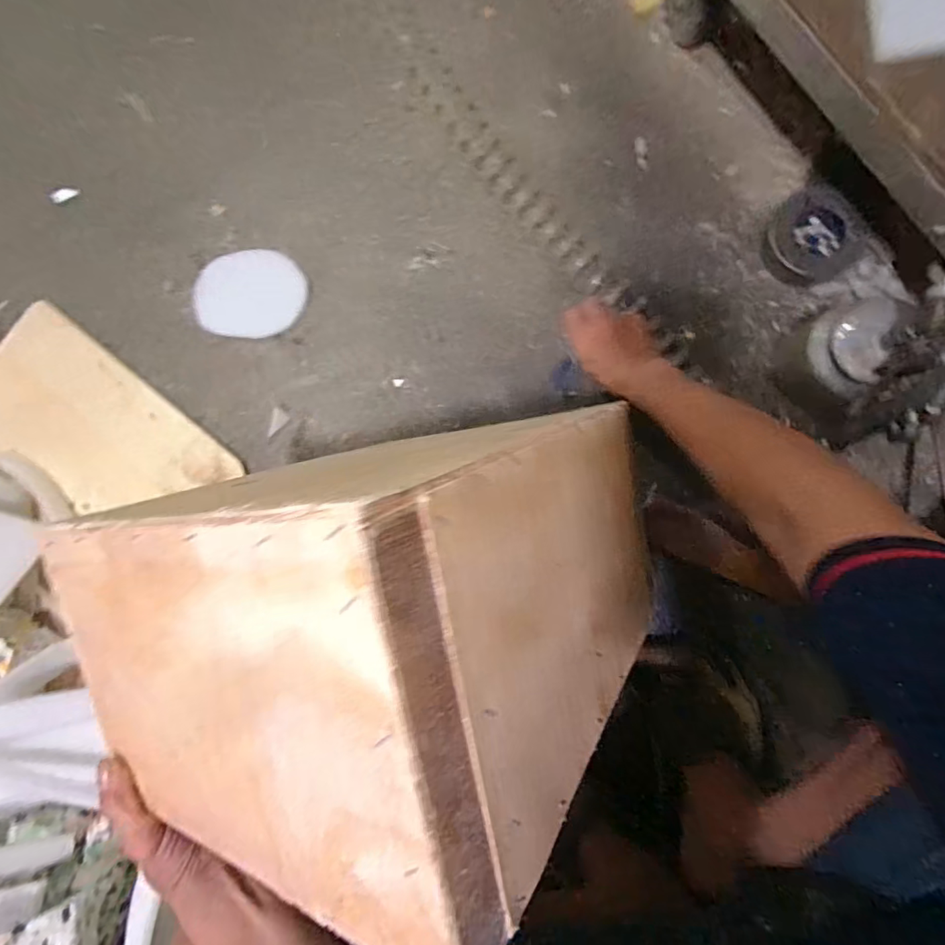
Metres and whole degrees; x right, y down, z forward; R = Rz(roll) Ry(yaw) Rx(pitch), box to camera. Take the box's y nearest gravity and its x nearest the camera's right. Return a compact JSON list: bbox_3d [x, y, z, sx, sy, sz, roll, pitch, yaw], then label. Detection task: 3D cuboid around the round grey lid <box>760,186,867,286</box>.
[{"bbox_3d":[0.399,-0.277,0.560,0.103,0.018,0.103,-1,86,7],"label":"round grey lid"}]

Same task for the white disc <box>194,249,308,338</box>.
[{"bbox_3d":[-0.315,-0.252,0.669,0.157,0.018,0.125,5,87,8],"label":"white disc"}]

